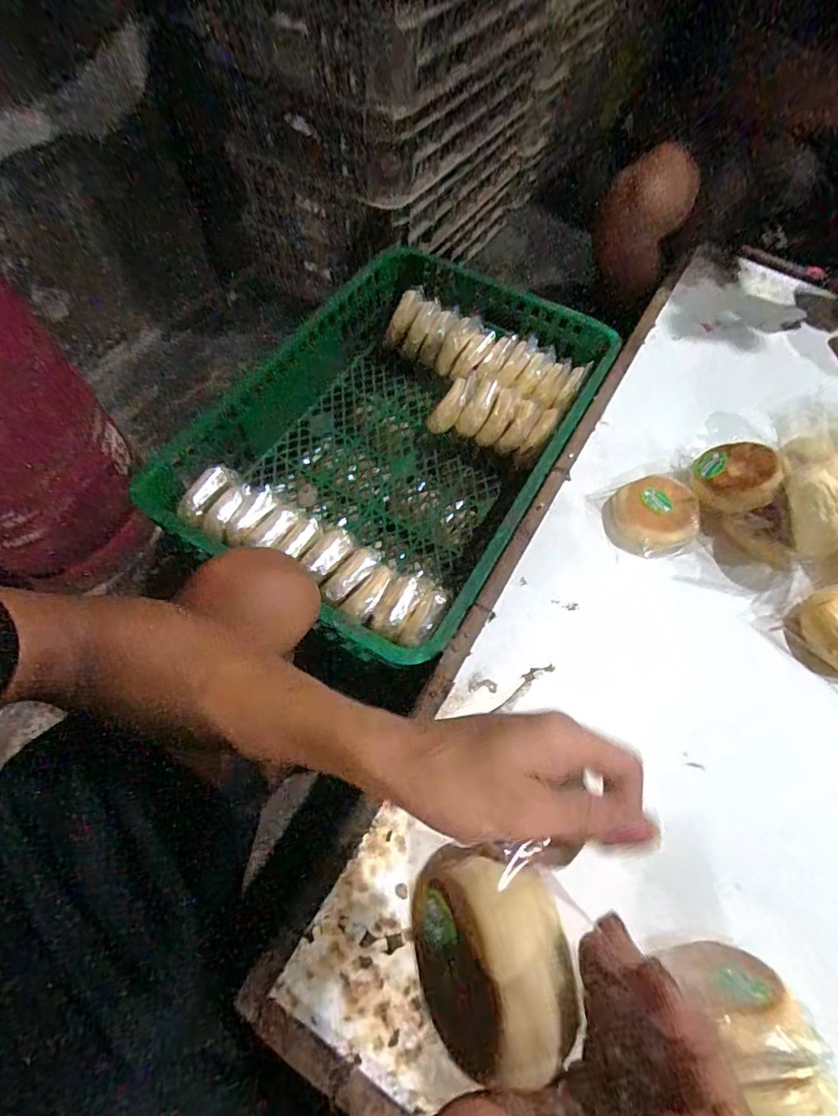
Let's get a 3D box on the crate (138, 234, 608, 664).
[{"bbox_3d":[-0.020,-0.183,0.736,0.437,0.169,0.625,31,66,12],"label":"crate"}]

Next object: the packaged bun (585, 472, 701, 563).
[{"bbox_3d":[0.267,-0.049,0.566,0.109,0.036,0.098,-12,64,-9],"label":"packaged bun"}]

